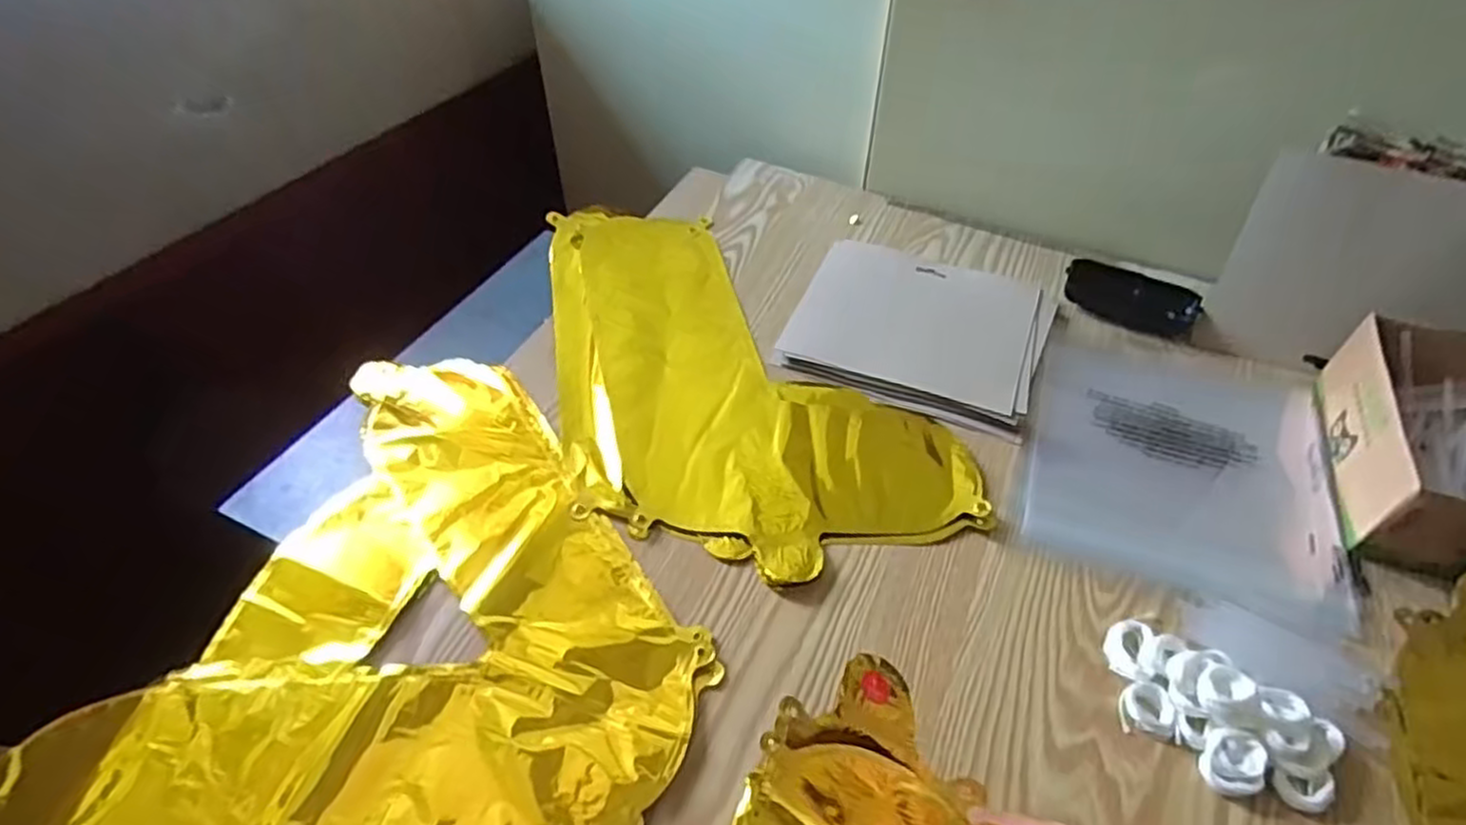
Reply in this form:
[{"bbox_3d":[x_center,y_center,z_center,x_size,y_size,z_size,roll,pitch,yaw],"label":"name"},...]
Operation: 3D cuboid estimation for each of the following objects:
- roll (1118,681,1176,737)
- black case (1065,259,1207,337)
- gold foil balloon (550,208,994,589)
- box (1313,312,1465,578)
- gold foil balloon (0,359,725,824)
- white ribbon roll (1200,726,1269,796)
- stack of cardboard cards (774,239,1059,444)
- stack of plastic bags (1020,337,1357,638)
[{"bbox_3d":[0.232,0.165,0.418,0.026,0.011,0.028,1,47,-1],"label":"roll"},{"bbox_3d":[0.352,-0.104,0.660,0.111,0.022,0.057,30,53,24],"label":"black case"},{"bbox_3d":[-0.031,-0.035,0.598,0.226,0.013,0.433,-25,52,-23],"label":"gold foil balloon"},{"bbox_3d":[0.498,0.022,0.509,0.143,0.061,0.199,14,48,11],"label":"box"},{"bbox_3d":[-0.215,0.092,0.475,0.360,0.012,0.359,-5,47,-6],"label":"gold foil balloon"},{"bbox_3d":[0.263,0.185,0.395,0.028,0.016,0.030,1,47,-1],"label":"white ribbon roll"},{"bbox_3d":[0.160,-0.075,0.641,0.201,0.012,0.183,19,49,16],"label":"stack of cardboard cards"},{"bbox_3d":[0.337,0.028,0.569,0.209,0.009,0.254,16,48,13],"label":"stack of plastic bags"}]

